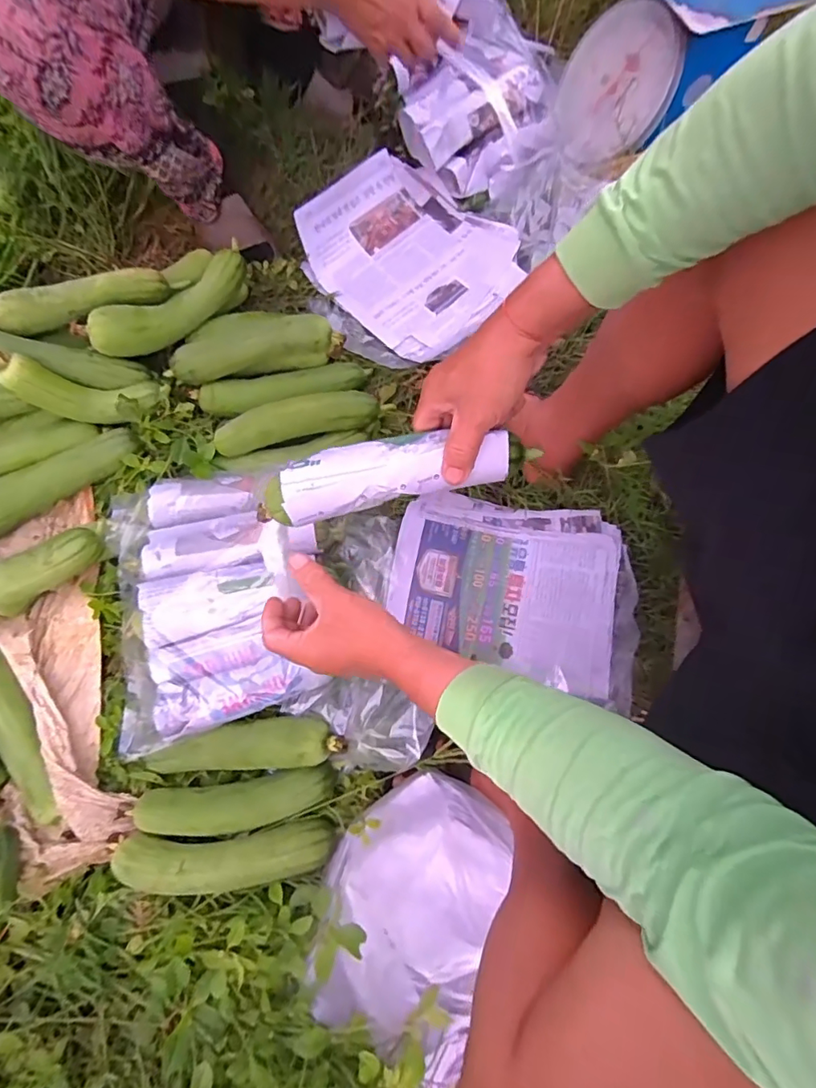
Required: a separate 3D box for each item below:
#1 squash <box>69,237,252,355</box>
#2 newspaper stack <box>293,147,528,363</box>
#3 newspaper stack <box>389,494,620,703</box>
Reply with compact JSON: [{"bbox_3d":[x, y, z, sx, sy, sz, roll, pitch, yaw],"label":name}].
[{"bbox_3d":[-0.342,-0.349,0.749,0.253,0.080,0.075,-38,78,-7],"label":"squash"},{"bbox_3d":[0.013,-0.442,0.785,0.309,0.065,0.263,42,81,11],"label":"newspaper stack"},{"bbox_3d":[0.127,0.052,0.673,0.286,0.064,0.217,11,81,7],"label":"newspaper stack"}]

